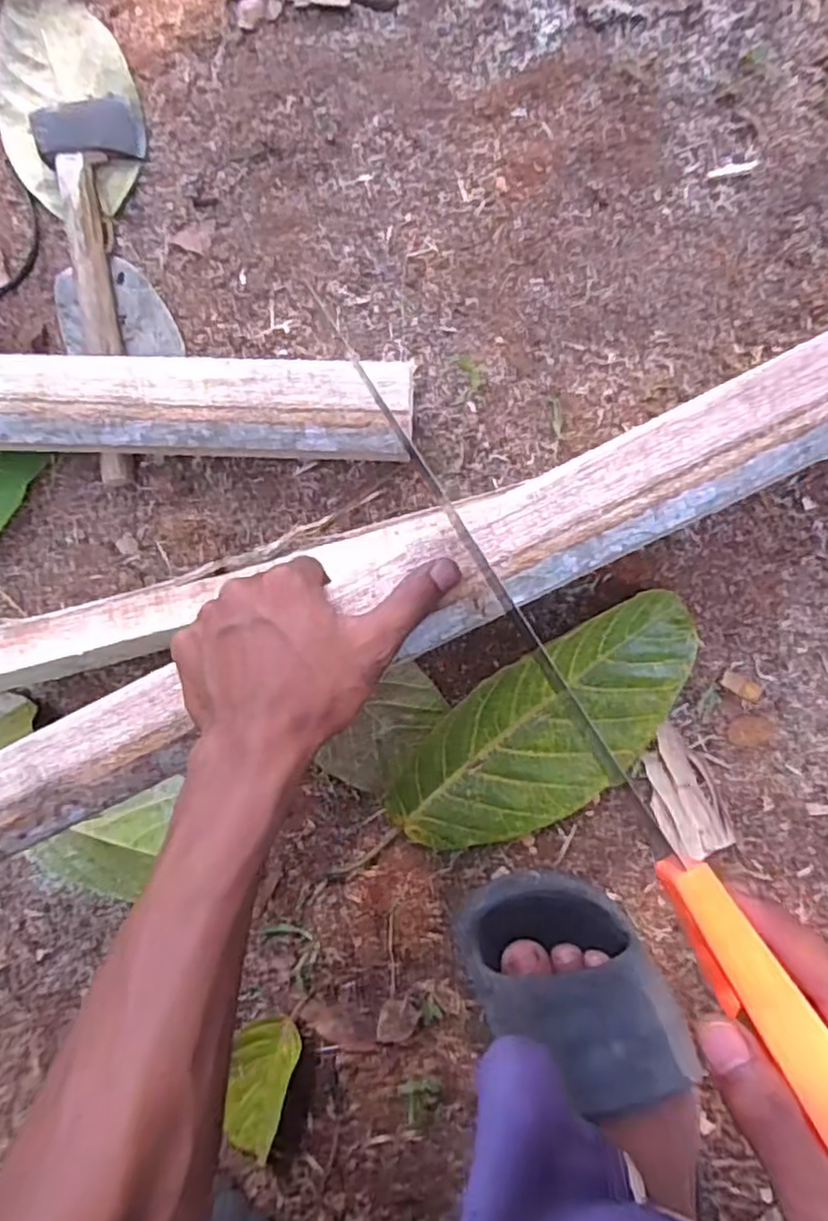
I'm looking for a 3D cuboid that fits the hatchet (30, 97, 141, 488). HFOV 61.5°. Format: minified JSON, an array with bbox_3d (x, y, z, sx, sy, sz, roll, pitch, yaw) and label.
[{"bbox_3d":[-0.208,-0.221,0.485,0.065,0.022,0.258,-10,90,8],"label":"hatchet"}]

